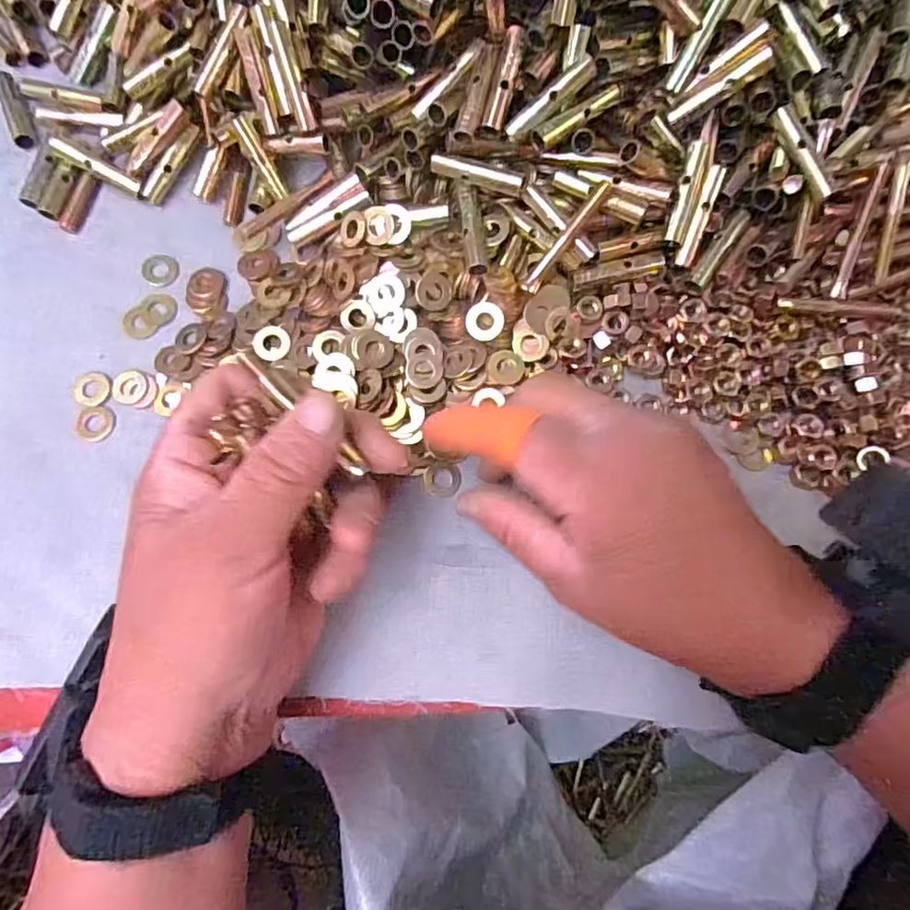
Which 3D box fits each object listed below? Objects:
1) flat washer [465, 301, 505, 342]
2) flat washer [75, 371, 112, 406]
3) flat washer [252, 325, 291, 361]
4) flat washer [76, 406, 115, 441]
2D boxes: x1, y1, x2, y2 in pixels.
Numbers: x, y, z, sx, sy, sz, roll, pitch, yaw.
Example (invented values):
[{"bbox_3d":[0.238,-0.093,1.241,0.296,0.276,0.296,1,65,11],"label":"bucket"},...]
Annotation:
[{"bbox_3d":[0.013,-0.060,0.269,0.017,0.004,0.017,0,89,7],"label":"flat washer"},{"bbox_3d":[-0.166,-0.030,0.275,0.016,0.004,0.015,0,79,0],"label":"flat washer"},{"bbox_3d":[-0.086,-0.053,0.281,0.017,0.005,0.018,1,82,-9],"label":"flat washer"},{"bbox_3d":[-0.164,-0.014,0.273,0.015,0.004,0.016,4,79,1],"label":"flat washer"}]

